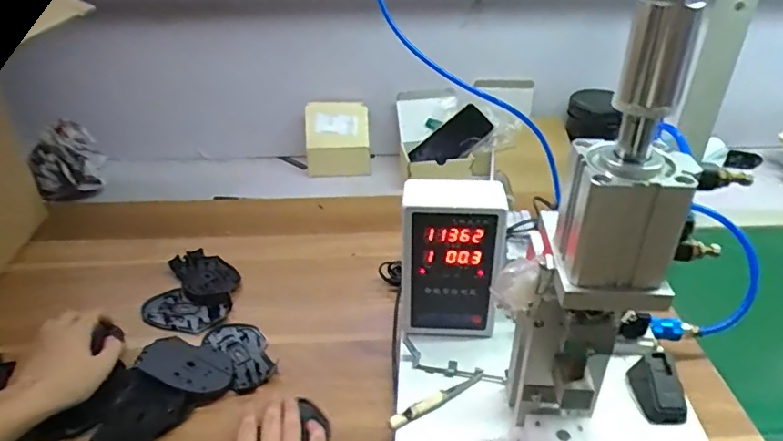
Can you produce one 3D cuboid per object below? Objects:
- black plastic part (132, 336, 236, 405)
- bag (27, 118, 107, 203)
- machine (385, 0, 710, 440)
[{"bbox_3d":[-0.226,0.160,0.616,0.106,0.019,0.067,15,37,22],"label":"black plastic part"},{"bbox_3d":[-0.535,-0.098,0.926,0.092,0.107,0.089,-8,35,-10],"label":"bag"},{"bbox_3d":[0.154,0.027,0.474,0.310,0.441,0.257,1,34,4],"label":"machine"}]

